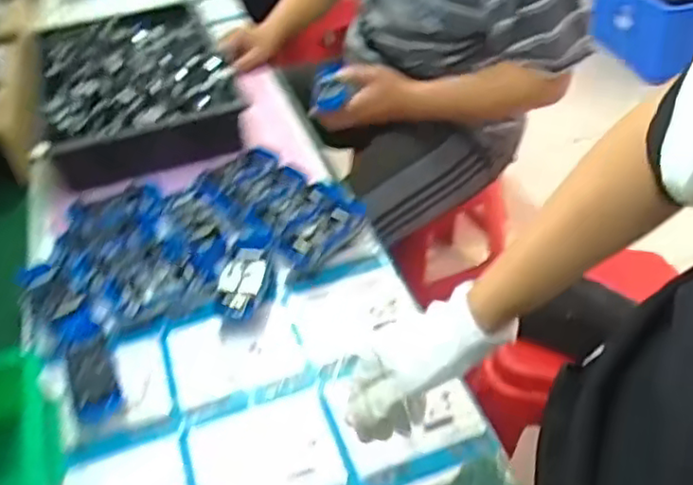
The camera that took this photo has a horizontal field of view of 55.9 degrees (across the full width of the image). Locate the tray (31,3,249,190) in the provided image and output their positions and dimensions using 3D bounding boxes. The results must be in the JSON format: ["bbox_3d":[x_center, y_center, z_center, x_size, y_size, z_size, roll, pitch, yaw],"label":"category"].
[{"bbox_3d":[-0.368,-0.285,1.107,0.317,0.106,0.452,-20,43,-15],"label":"tray"}]

